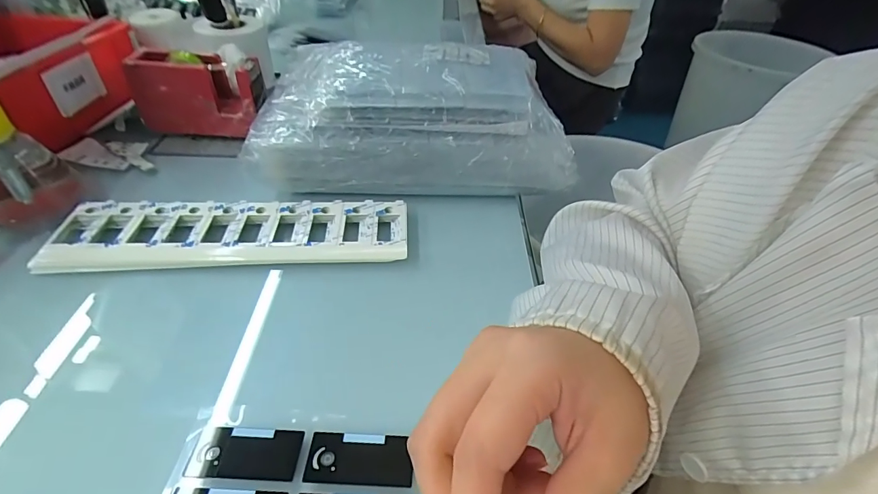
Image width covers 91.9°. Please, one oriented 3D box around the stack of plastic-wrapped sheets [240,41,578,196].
[{"bbox_3d":[-0.025,-0.151,0.454,0.301,0.091,0.194,1,42,-4],"label":"stack of plastic-wrapped sheets"}]

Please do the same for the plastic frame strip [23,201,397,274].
[{"bbox_3d":[-0.176,-0.014,0.370,0.292,0.018,0.076,-2,42,-6],"label":"plastic frame strip"}]

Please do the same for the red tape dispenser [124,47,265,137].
[{"bbox_3d":[-0.266,-0.169,0.479,0.131,0.084,0.048,3,42,-1],"label":"red tape dispenser"}]

